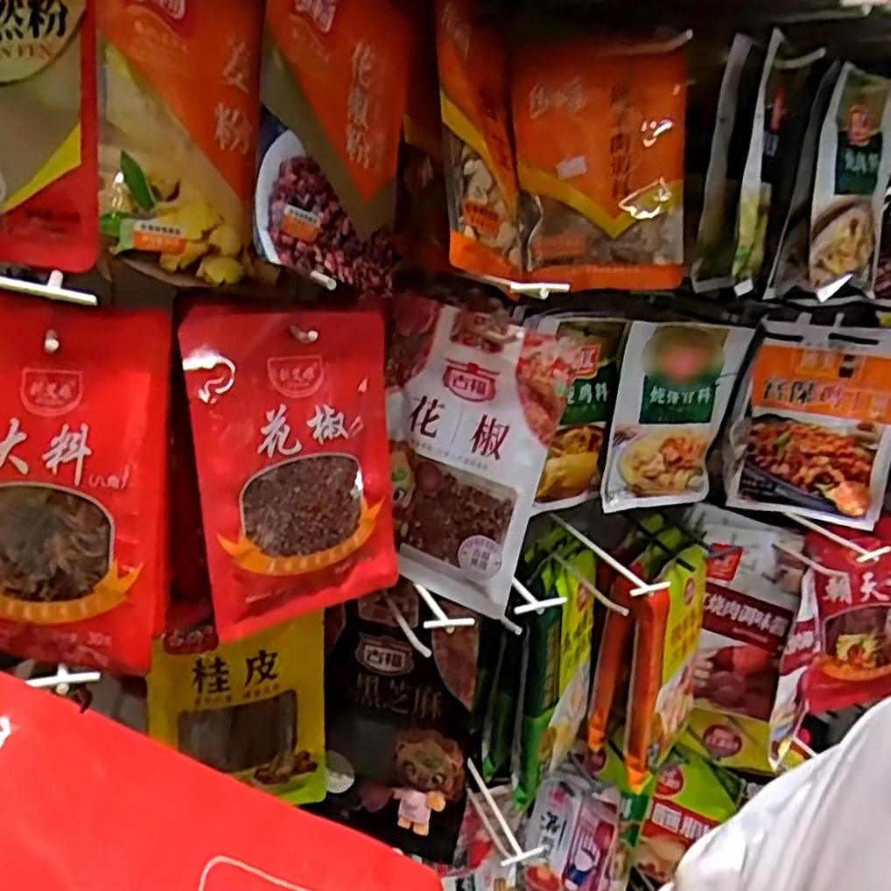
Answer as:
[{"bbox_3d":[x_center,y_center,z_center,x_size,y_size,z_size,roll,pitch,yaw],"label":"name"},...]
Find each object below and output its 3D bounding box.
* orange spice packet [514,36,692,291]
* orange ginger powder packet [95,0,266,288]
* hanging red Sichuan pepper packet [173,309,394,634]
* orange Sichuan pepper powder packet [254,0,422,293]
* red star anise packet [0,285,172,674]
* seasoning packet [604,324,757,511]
[{"bbox_3d":[0.118,-0.212,0.537,0.129,0.182,0.042,1,17,10],"label":"orange spice packet"},{"bbox_3d":[-0.142,-0.185,0.382,0.013,0.177,0.092,11,12,38],"label":"orange ginger powder packet"},{"bbox_3d":[-0.097,0.011,0.472,0.144,0.202,0.022,-12,11,-39],"label":"hanging red Sichuan pepper packet"},{"bbox_3d":[-0.059,-0.190,0.425,0.018,0.175,0.124,6,4,30],"label":"orange Sichuan pepper powder packet"},{"bbox_3d":[-0.227,0.018,0.405,0.145,0.212,0.022,-3,-2,11],"label":"red star anise packet"},{"bbox_3d":[0.206,-0.026,0.632,0.122,0.165,0.017,-2,19,-22],"label":"seasoning packet"}]

